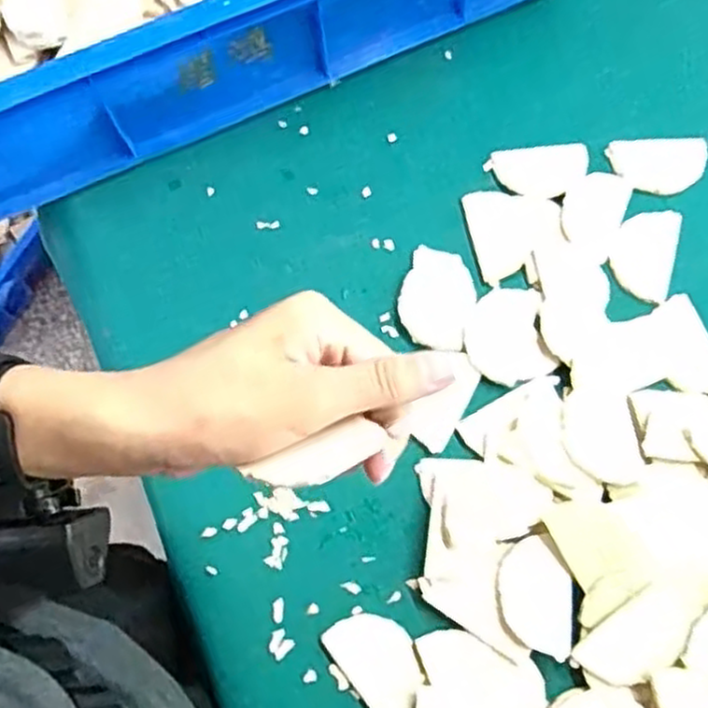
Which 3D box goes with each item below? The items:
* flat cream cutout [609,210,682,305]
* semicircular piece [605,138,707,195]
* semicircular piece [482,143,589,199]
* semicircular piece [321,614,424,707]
[{"bbox_3d":[0.207,-0.073,0.533,0.043,0.004,0.070,17,74,0],"label":"flat cream cutout"},{"bbox_3d":[0.228,-0.140,0.554,0.072,0.004,0.042,-3,71,1],"label":"semicircular piece"},{"bbox_3d":[0.139,-0.136,0.556,0.072,0.005,0.044,-5,71,1],"label":"semicircular piece"},{"bbox_3d":[0.017,0.189,0.455,0.043,0.010,0.070,-37,74,-10],"label":"semicircular piece"}]

